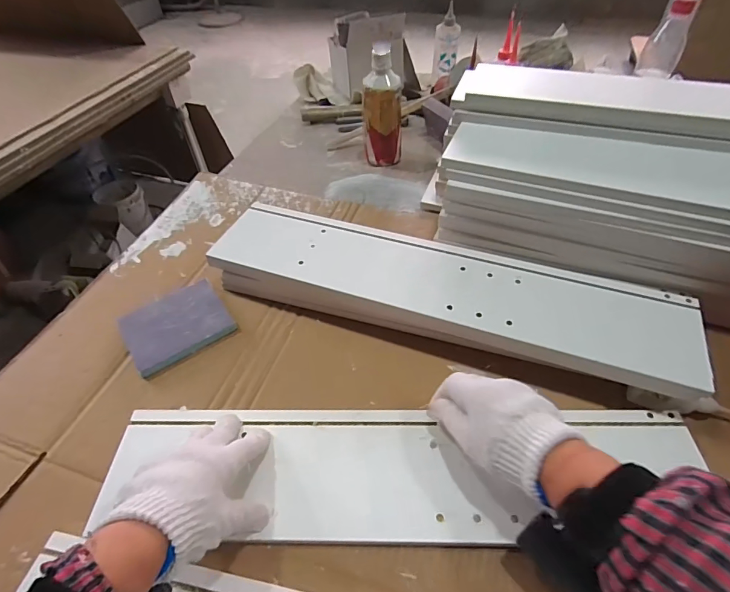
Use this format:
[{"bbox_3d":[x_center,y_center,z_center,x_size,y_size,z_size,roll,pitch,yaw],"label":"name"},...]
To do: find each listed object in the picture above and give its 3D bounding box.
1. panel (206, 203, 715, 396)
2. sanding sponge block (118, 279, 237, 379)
[{"bbox_3d":[0.078,-0.018,0.480,0.545,0.024,0.123,17,53,15],"label":"panel"},{"bbox_3d":[-0.234,0.033,0.513,0.116,0.014,0.102,-31,56,-21],"label":"sanding sponge block"}]

